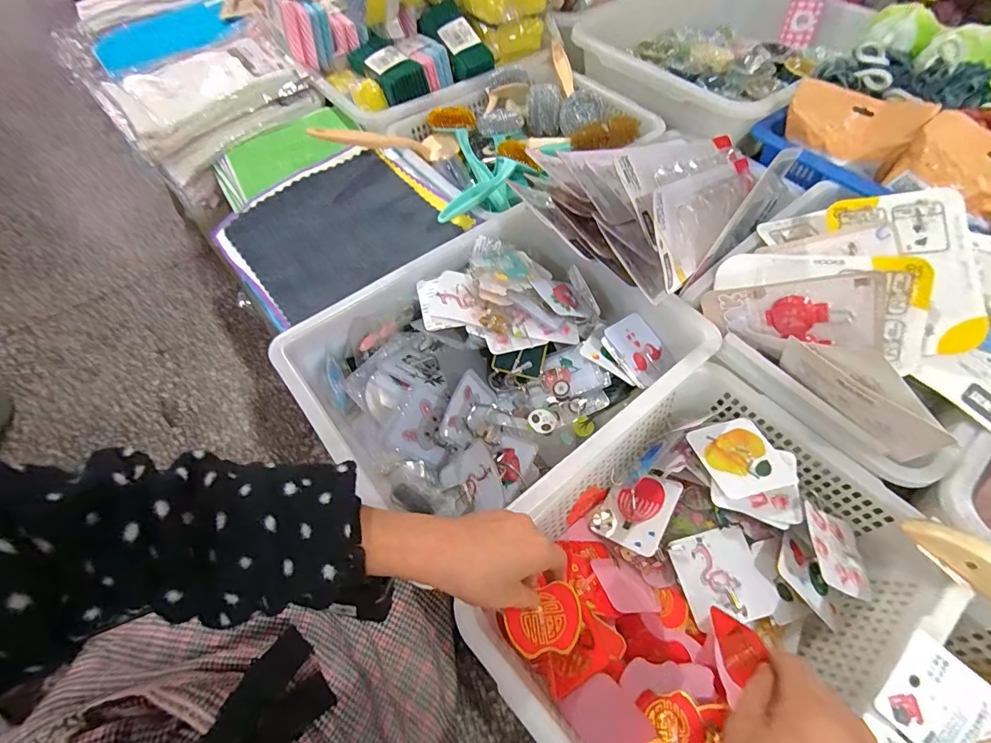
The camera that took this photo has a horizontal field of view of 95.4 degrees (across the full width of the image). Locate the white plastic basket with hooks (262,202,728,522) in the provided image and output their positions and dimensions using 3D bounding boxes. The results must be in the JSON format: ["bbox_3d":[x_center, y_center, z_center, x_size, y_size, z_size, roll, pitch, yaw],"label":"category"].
[{"bbox_3d":[0.000,-0.007,0.534,0.396,0.095,0.320,-36,65,-20],"label":"white plastic basket with hooks"}]

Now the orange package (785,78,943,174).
[{"bbox_3d":[0.502,-0.352,0.642,0.158,0.087,0.030,38,35,21],"label":"orange package"}]

